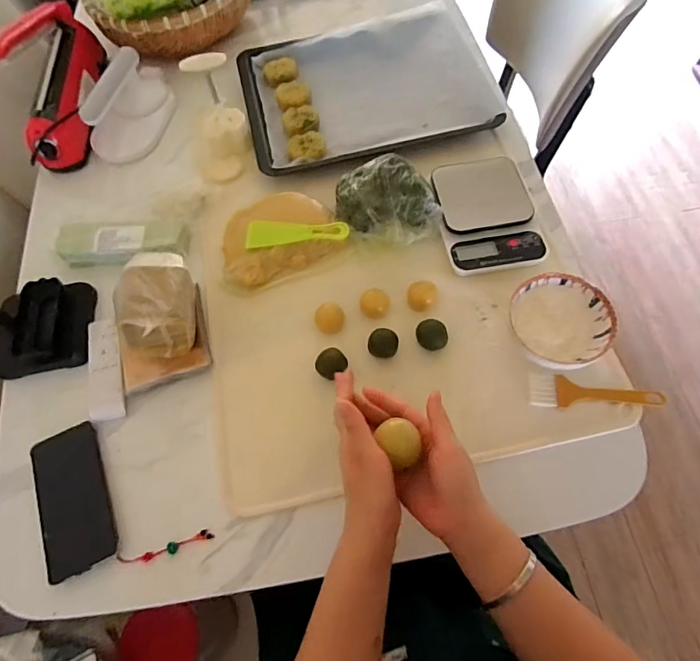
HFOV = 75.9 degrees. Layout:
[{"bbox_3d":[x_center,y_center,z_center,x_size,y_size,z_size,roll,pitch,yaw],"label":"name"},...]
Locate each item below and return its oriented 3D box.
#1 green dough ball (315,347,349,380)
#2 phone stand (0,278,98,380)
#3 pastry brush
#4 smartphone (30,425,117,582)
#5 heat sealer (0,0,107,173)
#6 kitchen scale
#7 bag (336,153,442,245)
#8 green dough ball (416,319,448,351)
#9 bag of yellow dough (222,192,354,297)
[{"bbox_3d":[-0.023,0.040,0.544,0.035,0.026,0.030,-38,67,-13],"label":"green dough ball"},{"bbox_3d":[-0.406,-0.052,0.484,0.112,0.224,0.122,-12,64,-1],"label":"phone stand"},{"bbox_3d":[0.282,0.070,0.517,0.136,0.019,0.043,5,65,7],"label":"pastry brush"},{"bbox_3d":[-0.310,0.187,0.503,0.073,0.009,0.155,-23,65,-7],"label":"smartphone"},{"bbox_3d":[-0.471,-0.427,0.719,0.073,0.167,0.292,-3,64,3],"label":"heat sealer"},{"bbox_3d":[0.190,-0.162,0.614,0.130,0.028,0.170,-7,64,1],"label":"kitchen scale"},{"bbox_3d":[0.047,-0.181,0.622,0.125,0.067,0.130,-28,65,-9],"label":"bag"},{"bbox_3d":[0.101,0.006,0.553,0.037,0.025,0.034,-2,64,3],"label":"green dough ball"},{"bbox_3d":[-0.105,-0.134,0.640,0.177,0.030,0.131,-26,65,-8],"label":"bag of yellow dough"}]

